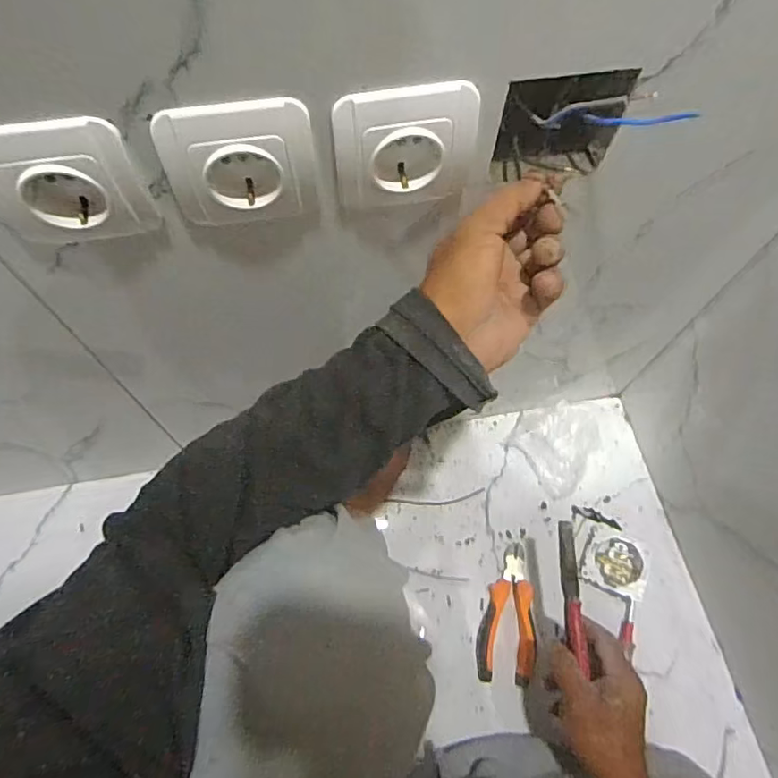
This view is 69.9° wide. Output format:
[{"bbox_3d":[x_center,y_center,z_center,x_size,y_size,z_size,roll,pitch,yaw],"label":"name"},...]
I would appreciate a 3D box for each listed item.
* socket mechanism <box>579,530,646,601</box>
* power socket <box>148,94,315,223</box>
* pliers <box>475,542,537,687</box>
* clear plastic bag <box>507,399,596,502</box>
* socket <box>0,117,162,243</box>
[{"bbox_3d":[0.276,0.212,0.678,0.074,0.028,0.071,13,64,27],"label":"socket mechanism"},{"bbox_3d":[-0.081,-0.124,0.307,0.077,0.074,0.020,-10,66,-6],"label":"power socket"},{"bbox_3d":[0.145,0.261,0.653,0.063,0.021,0.153,14,65,5],"label":"pliers"},{"bbox_3d":[0.219,0.065,0.728,0.102,0.045,0.125,27,67,11],"label":"clear plastic bag"},{"bbox_3d":[-0.173,-0.110,0.297,0.077,0.074,0.021,-11,66,-7],"label":"socket"}]

